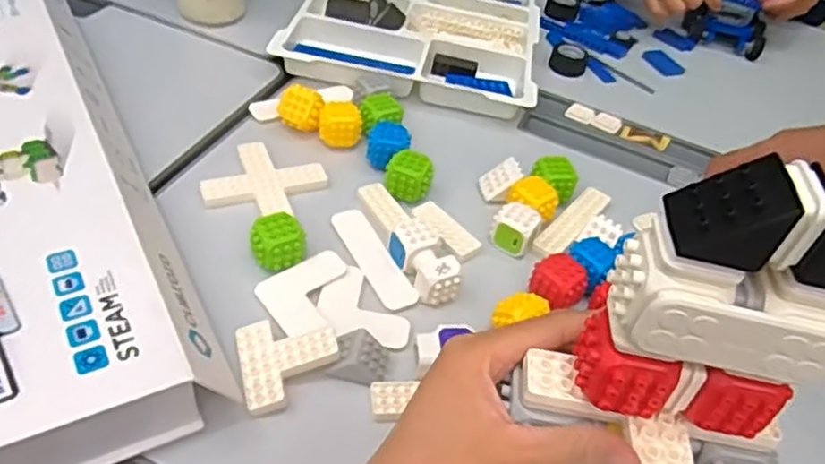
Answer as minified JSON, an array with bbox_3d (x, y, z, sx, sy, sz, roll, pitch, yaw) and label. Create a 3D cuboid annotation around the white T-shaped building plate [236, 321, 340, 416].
[{"bbox_3d":[-0.080,0.079,0.451,0.062,0.011,0.063,-8,47,-15],"label":"white T-shaped building plate"}]

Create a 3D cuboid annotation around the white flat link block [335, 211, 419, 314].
[{"bbox_3d":[-0.032,0.019,0.541,0.031,0.004,0.105,-16,49,-26],"label":"white flat link block"}]

